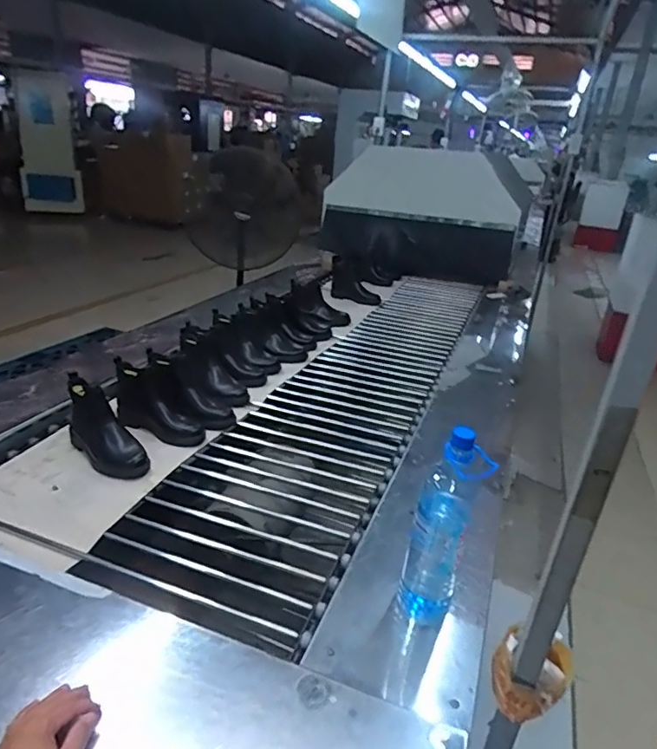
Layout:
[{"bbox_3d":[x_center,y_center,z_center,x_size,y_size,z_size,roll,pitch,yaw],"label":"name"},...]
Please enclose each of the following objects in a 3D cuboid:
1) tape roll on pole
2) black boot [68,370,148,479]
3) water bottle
[{"bbox_3d":[0.275,0.416,0.730,0.115,0.058,0.102,-15,31,-35],"label":"tape roll on pole"},{"bbox_3d":[-0.521,0.104,1.178,0.091,0.149,0.327,-19,34,-40],"label":"black boot"},{"bbox_3d":[0.166,0.228,0.755,0.096,0.311,0.068,10,26,13],"label":"water bottle"}]

